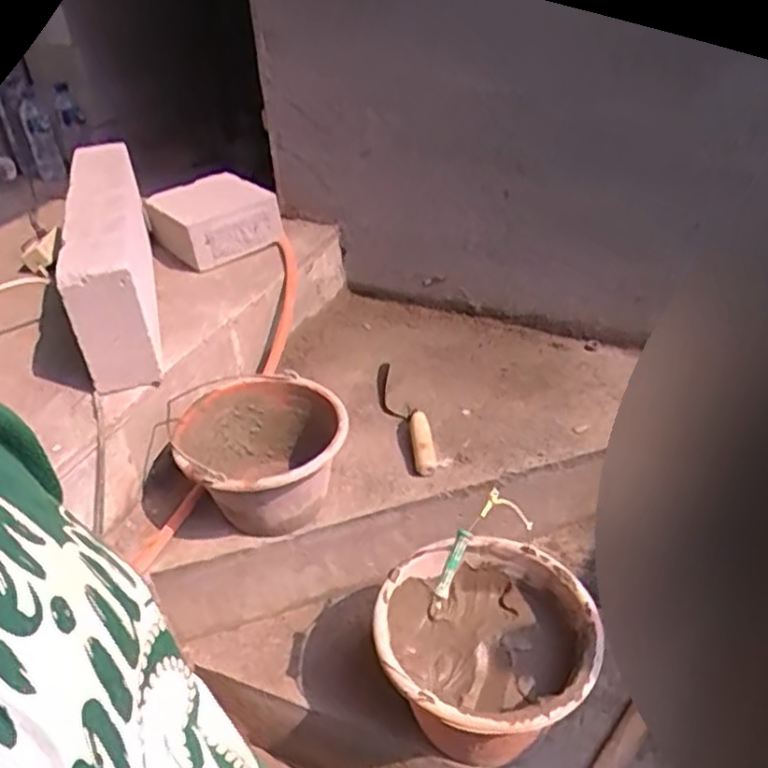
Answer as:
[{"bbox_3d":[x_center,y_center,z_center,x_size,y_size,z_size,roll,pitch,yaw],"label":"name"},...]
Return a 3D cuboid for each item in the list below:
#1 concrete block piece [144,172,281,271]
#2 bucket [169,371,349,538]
[{"bbox_3d":[-0.345,-0.334,1.401,0.213,0.093,0.221,-23,40,-25],"label":"concrete block piece"},{"bbox_3d":[-0.177,0.118,1.051,0.238,0.156,0.219,-2,36,2],"label":"bucket"}]

